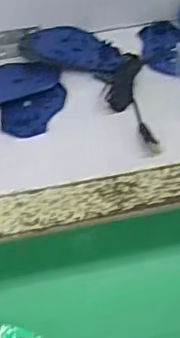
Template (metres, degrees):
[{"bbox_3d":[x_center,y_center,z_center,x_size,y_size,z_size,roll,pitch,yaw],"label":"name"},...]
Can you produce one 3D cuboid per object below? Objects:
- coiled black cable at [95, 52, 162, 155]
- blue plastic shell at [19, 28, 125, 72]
[{"bbox_3d":[0.040,-0.080,0.666,0.053,0.014,0.171,-3,50,-4],"label":"coiled black cable"},{"bbox_3d":[-0.019,-0.147,0.716,0.114,0.017,0.063,9,50,5],"label":"blue plastic shell"}]

